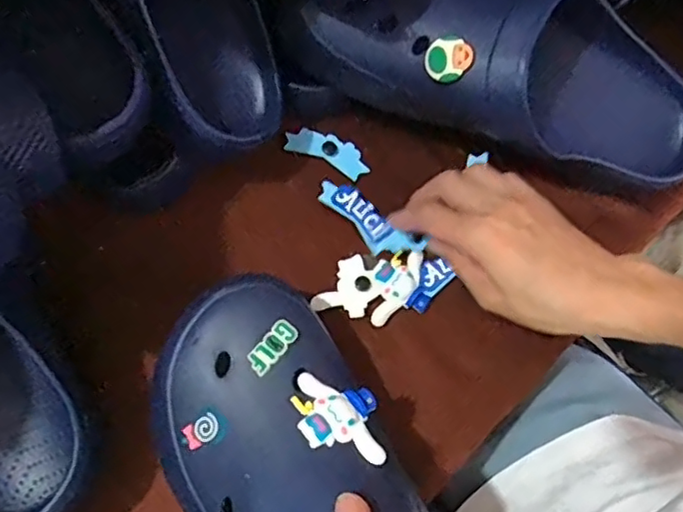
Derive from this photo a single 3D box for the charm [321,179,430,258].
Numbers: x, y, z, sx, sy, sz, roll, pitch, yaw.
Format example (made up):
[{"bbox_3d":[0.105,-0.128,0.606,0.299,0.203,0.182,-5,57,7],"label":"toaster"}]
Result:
[{"bbox_3d":[0.018,-0.025,0.423,0.078,0.007,0.025,39,76,4],"label":"charm"}]

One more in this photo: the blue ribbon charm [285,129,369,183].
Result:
[{"bbox_3d":[-0.009,-0.076,0.440,0.062,0.006,0.023,27,75,7],"label":"blue ribbon charm"}]

